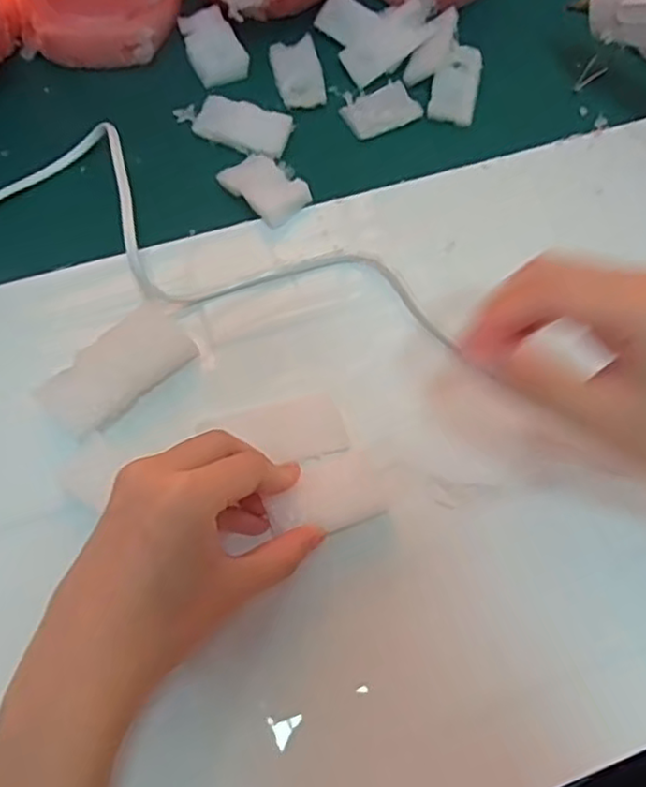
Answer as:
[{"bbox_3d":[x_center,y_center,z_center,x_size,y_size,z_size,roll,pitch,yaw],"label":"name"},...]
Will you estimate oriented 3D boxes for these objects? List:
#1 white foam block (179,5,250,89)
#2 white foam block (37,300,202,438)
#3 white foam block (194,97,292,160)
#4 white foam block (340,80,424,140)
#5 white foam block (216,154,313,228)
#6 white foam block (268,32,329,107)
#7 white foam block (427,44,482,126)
[{"bbox_3d":[-0.069,-0.218,0.418,0.032,0.011,0.056,-19,68,-11],"label":"white foam block"},{"bbox_3d":[-0.096,-0.011,0.318,0.072,0.011,0.034,-46,107,-23],"label":"white foam block"},{"bbox_3d":[-0.048,-0.157,0.394,0.056,0.010,0.027,20,66,6],"label":"white foam block"},{"bbox_3d":[0.036,-0.172,0.407,0.043,0.006,0.028,-27,70,-14],"label":"white foam block"},{"bbox_3d":[-0.033,-0.115,0.370,0.028,0.011,0.049,-41,74,-18],"label":"white foam block"},{"bbox_3d":[-0.015,-0.199,0.414,0.028,0.007,0.050,-11,67,-8],"label":"white foam block"},{"bbox_3d":[0.082,-0.192,0.415,0.027,0.011,0.053,12,66,3],"label":"white foam block"}]

